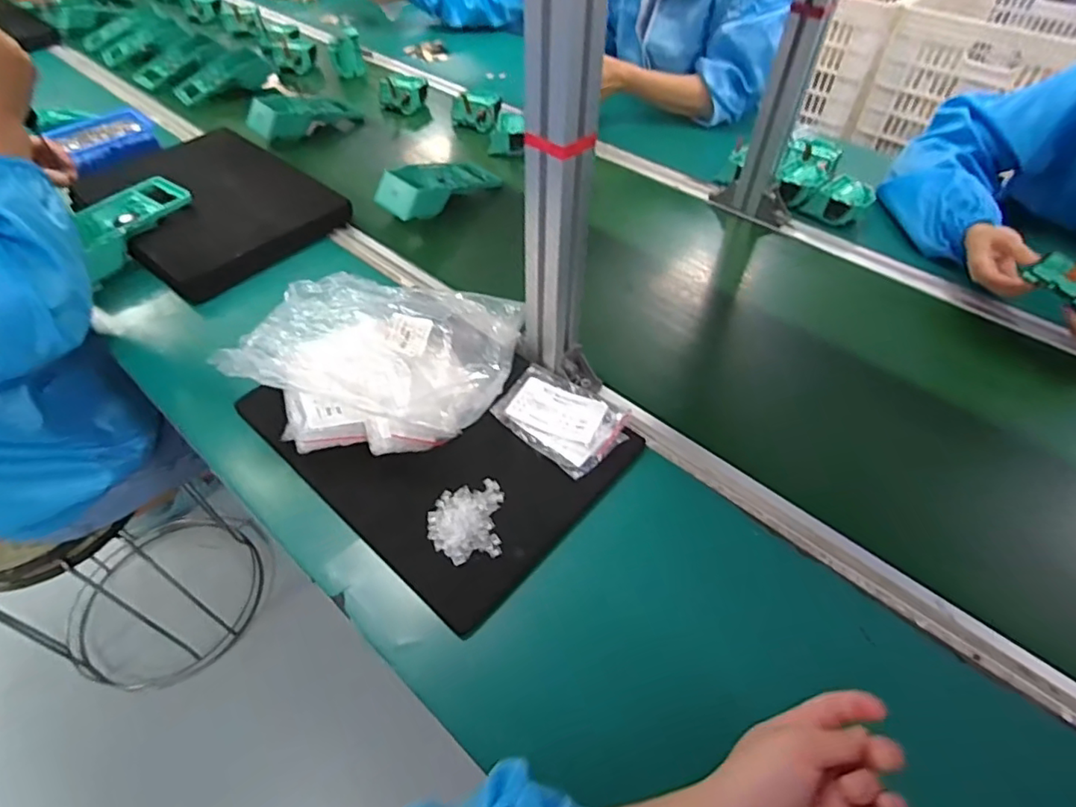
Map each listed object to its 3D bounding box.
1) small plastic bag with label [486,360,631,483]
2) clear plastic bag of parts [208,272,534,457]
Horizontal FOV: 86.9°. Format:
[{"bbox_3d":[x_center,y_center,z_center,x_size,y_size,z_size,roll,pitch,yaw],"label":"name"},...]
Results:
[{"bbox_3d":[0.024,0.012,0.572,0.123,0.014,0.094,35,57,26],"label":"small plastic bag with label"},{"bbox_3d":[-0.160,-0.052,0.588,0.263,0.068,0.218,4,49,3],"label":"clear plastic bag of parts"}]

